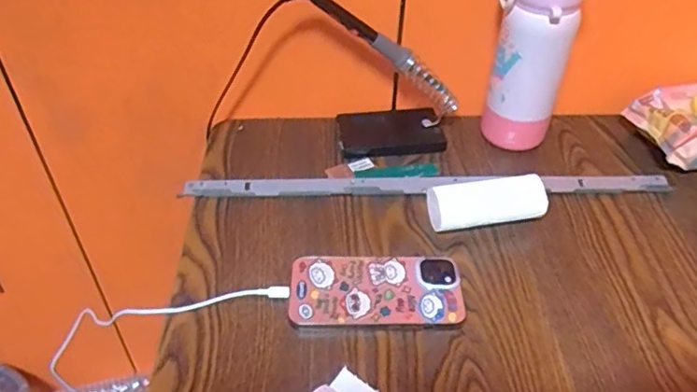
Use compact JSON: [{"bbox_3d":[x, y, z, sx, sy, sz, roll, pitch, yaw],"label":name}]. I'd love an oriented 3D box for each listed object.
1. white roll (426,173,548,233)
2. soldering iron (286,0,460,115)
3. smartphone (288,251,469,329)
[{"bbox_3d":[0.130,0.008,0.534,0.105,0.042,0.038,-5,45,-5],"label":"white roll"},{"bbox_3d":[0.035,-0.144,0.568,0.217,0.029,0.021,29,34,-31],"label":"soldering iron"},{"bbox_3d":[0.024,0.076,0.486,0.145,0.012,0.081,-1,45,-1],"label":"smartphone"}]

